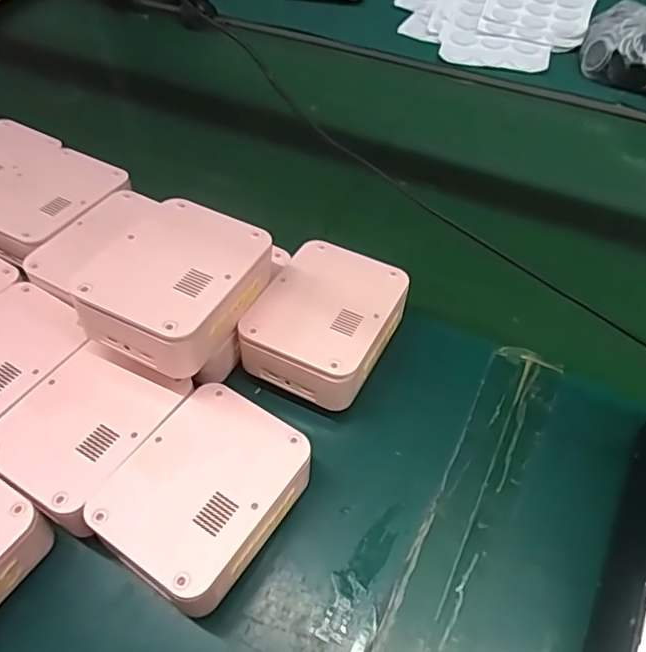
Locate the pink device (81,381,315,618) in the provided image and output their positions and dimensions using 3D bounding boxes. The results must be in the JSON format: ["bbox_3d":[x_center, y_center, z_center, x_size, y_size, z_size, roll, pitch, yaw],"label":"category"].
[{"bbox_3d":[-0.078,0.116,0.396,0.101,0.062,0.129,27,59,21],"label":"pink device"}]

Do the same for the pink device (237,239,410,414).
[{"bbox_3d":[0.004,-0.001,0.471,0.098,0.069,0.129,22,57,18],"label":"pink device"}]

